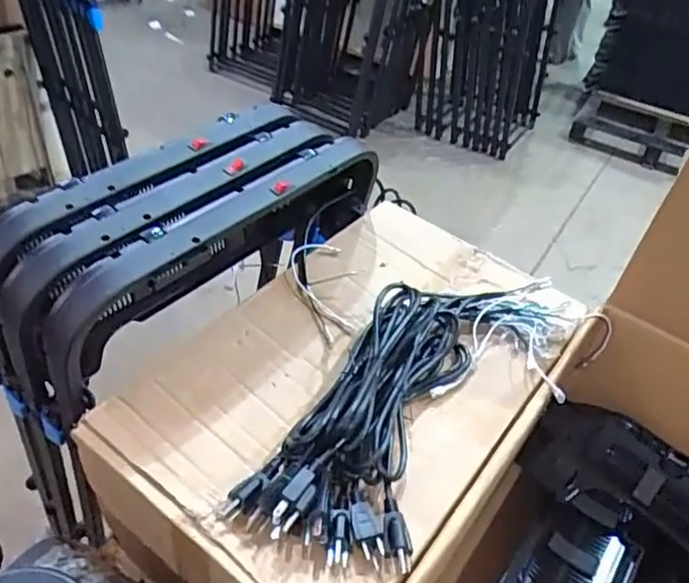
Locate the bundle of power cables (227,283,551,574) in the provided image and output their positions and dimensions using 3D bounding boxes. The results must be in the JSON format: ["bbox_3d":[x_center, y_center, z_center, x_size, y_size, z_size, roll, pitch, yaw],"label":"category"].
[{"bbox_3d":[0.085,0.092,0.658,0.186,0.051,0.460,27,46,20],"label":"bundle of power cables"}]

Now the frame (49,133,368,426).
[{"bbox_3d":[-0.137,-0.046,0.727,0.079,0.213,0.477,45,49,8],"label":"frame"}]

